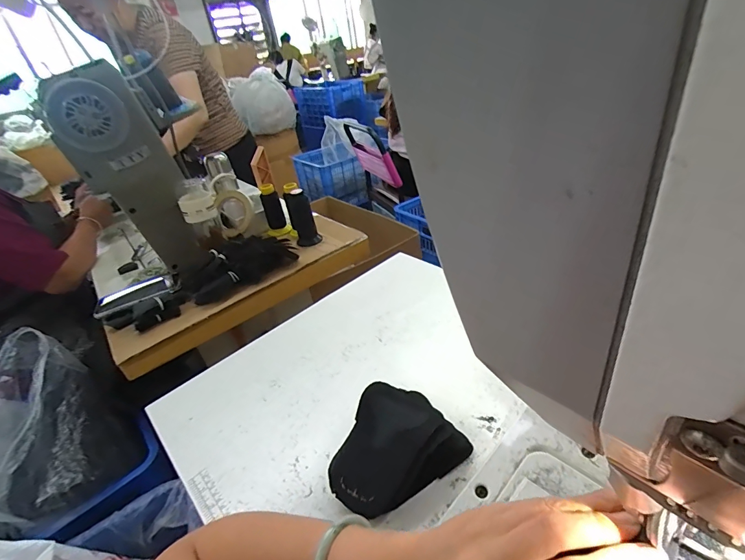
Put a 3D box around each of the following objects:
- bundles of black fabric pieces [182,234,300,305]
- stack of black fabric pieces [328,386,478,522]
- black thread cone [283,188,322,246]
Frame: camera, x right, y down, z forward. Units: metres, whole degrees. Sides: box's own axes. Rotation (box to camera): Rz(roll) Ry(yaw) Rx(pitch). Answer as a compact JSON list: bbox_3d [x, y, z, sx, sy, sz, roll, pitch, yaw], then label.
[{"bbox_3d":[-0.275,-0.039,0.792,0.228,0.083,0.103,-21,34,-17],"label":"bundles of black fabric pieces"},{"bbox_3d":[0.017,0.187,0.421,0.118,0.052,0.132,21,44,39],"label":"stack of black fabric pieces"},{"bbox_3d":[-0.162,-0.146,0.890,0.063,0.130,0.056,-14,33,-7],"label":"black thread cone"}]

